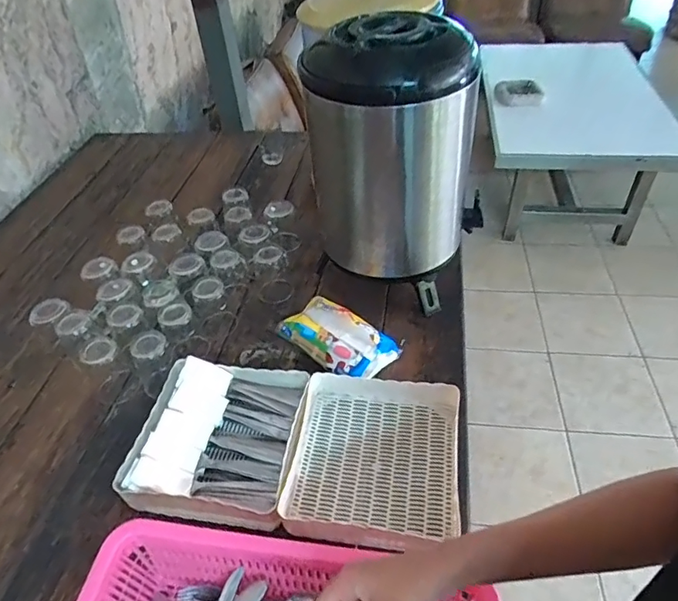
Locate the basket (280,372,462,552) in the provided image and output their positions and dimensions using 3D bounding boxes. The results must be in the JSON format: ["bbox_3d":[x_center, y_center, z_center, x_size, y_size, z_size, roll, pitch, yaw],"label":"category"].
[{"bbox_3d":[0.047,0.203,0.653,0.222,0.054,0.217,4,45,9],"label":"basket"}]

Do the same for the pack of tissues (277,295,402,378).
[{"bbox_3d":[-0.005,0.060,0.809,0.193,0.056,0.108,27,53,29],"label":"pack of tissues"}]

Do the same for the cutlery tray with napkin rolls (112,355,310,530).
[{"bbox_3d":[-0.165,0.188,0.687,0.207,0.063,0.215,3,45,9],"label":"cutlery tray with napkin rolls"}]

